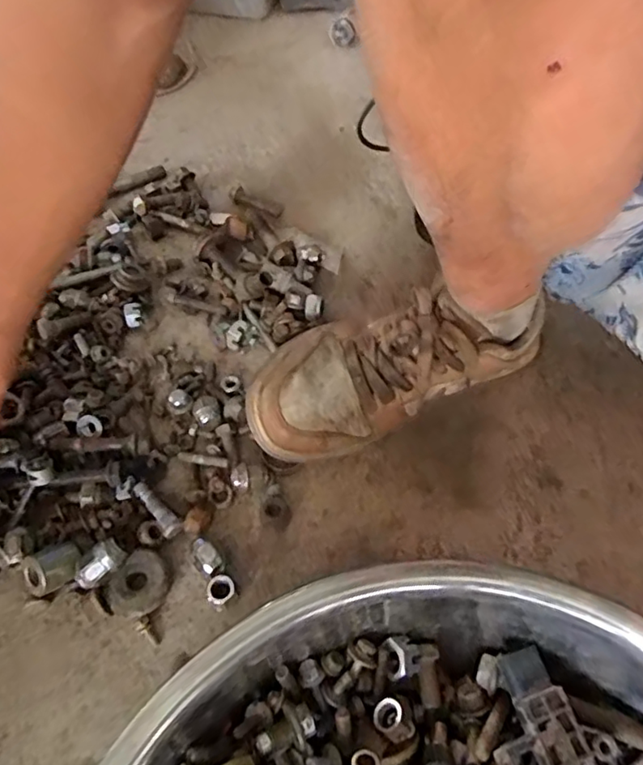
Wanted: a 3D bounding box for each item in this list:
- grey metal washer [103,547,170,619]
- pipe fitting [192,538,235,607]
[{"bbox_3d":[-0.126,0.140,0.403,0.040,0.020,0.044,1,55,-1],"label":"grey metal washer"},{"bbox_3d":[-0.076,0.133,0.409,0.018,0.023,0.050,-20,58,-15],"label":"pipe fitting"}]

